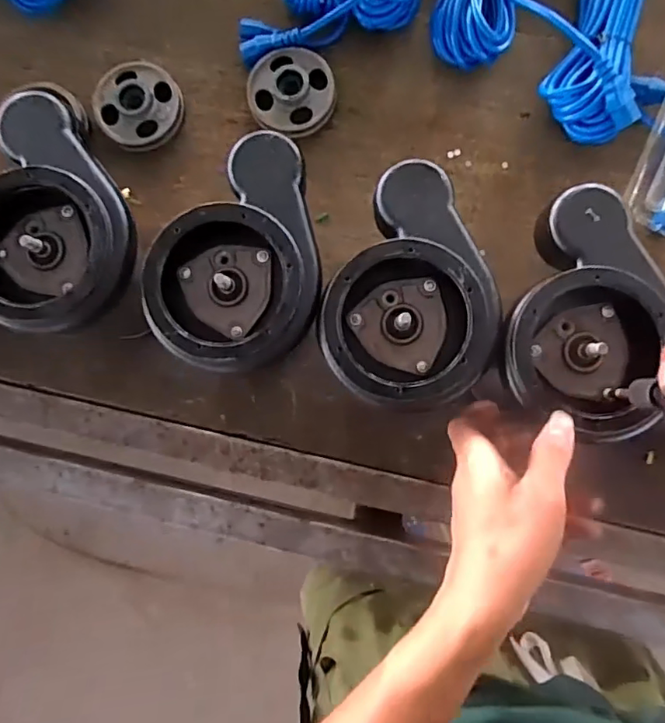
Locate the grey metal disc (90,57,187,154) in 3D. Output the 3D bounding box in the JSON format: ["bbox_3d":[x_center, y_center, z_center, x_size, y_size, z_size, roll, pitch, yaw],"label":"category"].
[{"bbox_3d":[-0.204,-0.266,0.565,0.099,0.026,0.086,41,89,6],"label":"grey metal disc"}]

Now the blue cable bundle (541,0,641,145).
[{"bbox_3d":[0.276,-0.386,0.542,0.094,0.058,0.334,9,86,5],"label":"blue cable bundle"}]

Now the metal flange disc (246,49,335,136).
[{"bbox_3d":[-0.041,-0.273,0.559,0.087,0.032,0.088,0,85,4],"label":"metal flange disc"}]

